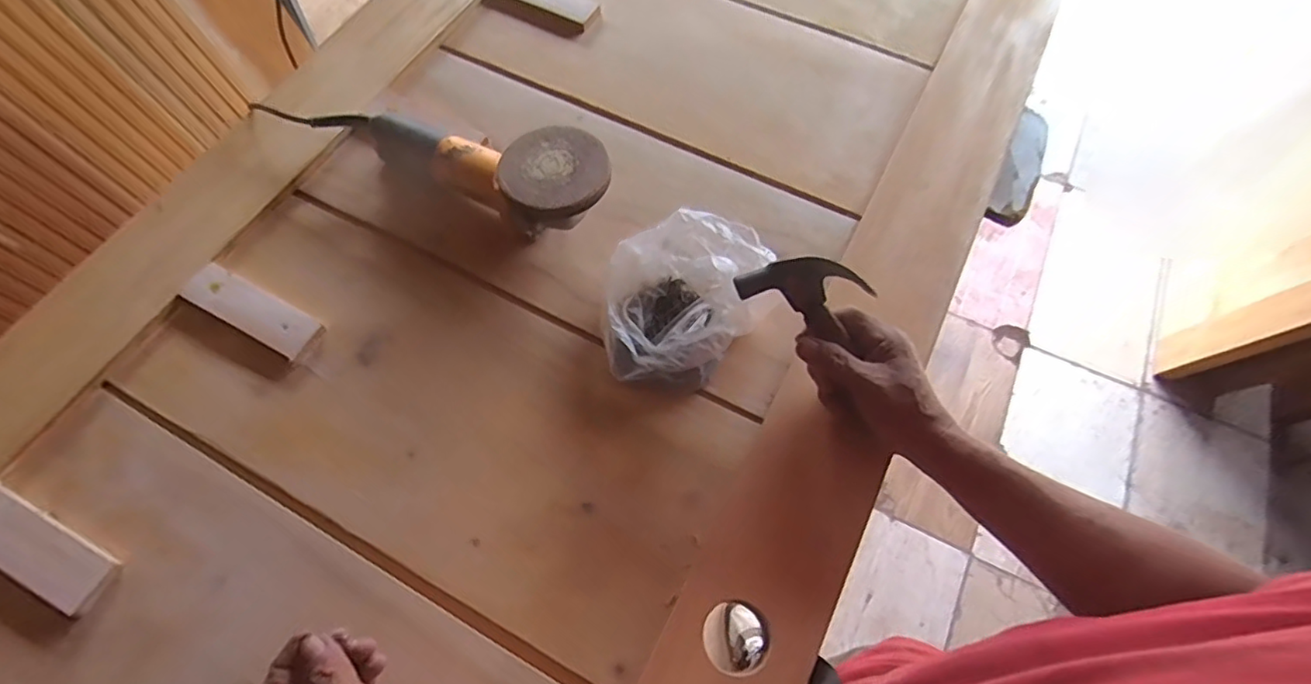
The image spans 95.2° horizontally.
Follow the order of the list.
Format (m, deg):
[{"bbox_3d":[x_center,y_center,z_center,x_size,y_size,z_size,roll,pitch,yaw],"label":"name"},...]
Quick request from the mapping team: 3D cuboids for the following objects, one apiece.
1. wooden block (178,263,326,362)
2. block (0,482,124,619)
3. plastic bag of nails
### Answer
[{"bbox_3d":[-0.404,-0.030,0.602,0.151,0.013,0.045,26,68,12],"label":"wooden block"},{"bbox_3d":[-0.527,0.173,0.508,0.154,0.011,0.048,25,67,11],"label":"block"},{"bbox_3d":[0.022,-0.042,0.572,0.144,0.080,0.164,13,65,6],"label":"plastic bag of nails"}]

